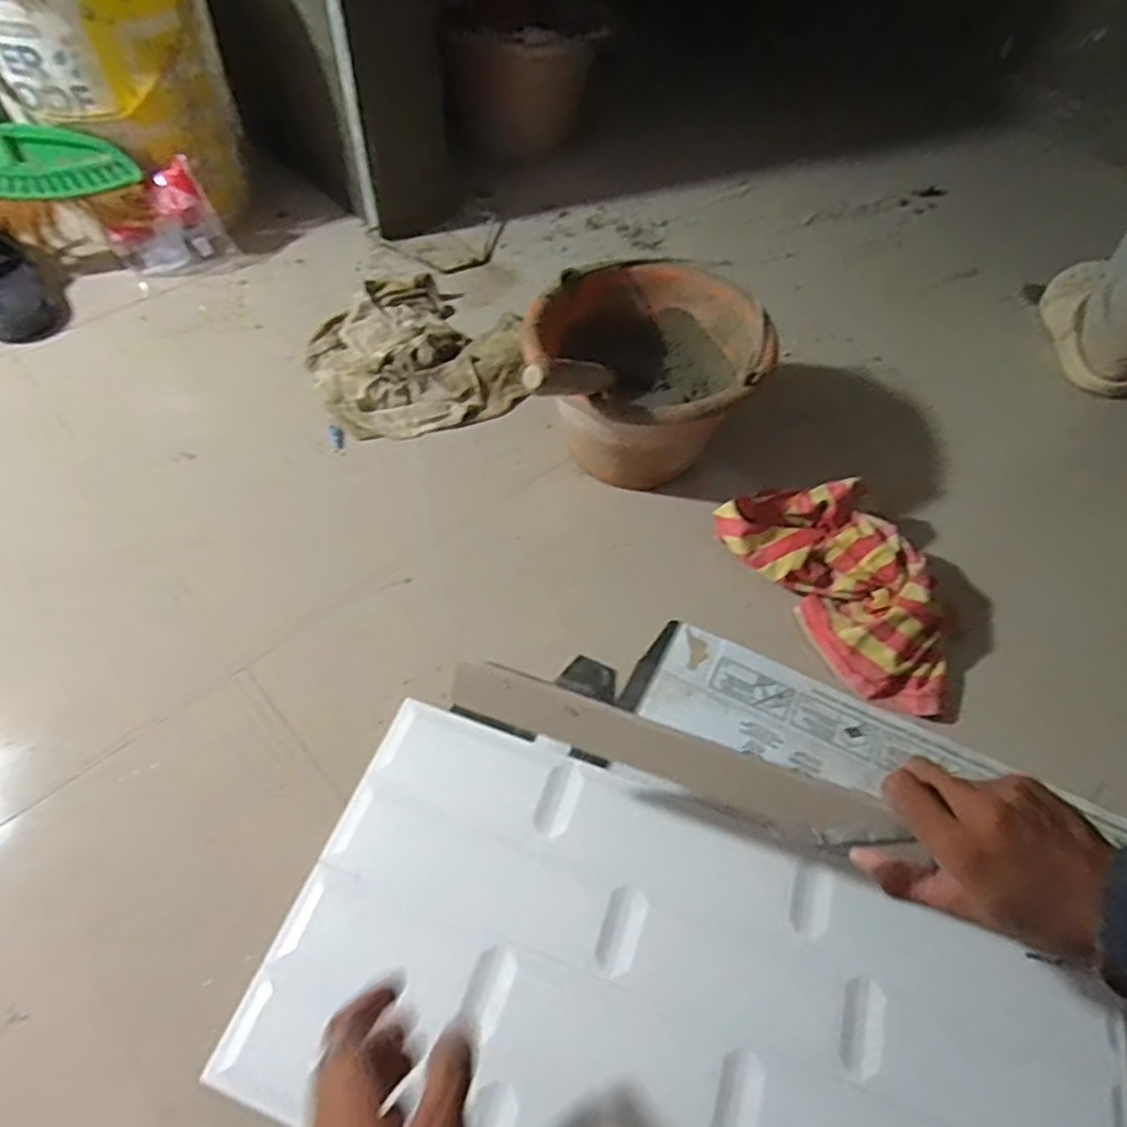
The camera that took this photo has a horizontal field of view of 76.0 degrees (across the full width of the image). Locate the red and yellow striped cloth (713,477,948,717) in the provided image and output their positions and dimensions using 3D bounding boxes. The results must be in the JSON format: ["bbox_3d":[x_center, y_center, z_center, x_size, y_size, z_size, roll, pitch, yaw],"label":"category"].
[{"bbox_3d":[0.292,0.011,0.718,0.154,0.066,0.273,-29,60,-22],"label":"red and yellow striped cloth"}]

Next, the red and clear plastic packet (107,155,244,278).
[{"bbox_3d":[-0.539,-0.455,0.971,0.143,0.122,0.027,-20,44,-1],"label":"red and clear plastic packet"}]

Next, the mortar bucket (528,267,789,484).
[{"bbox_3d":[0.083,-0.191,0.785,0.239,0.166,0.215,-14,56,-13],"label":"mortar bucket"}]

